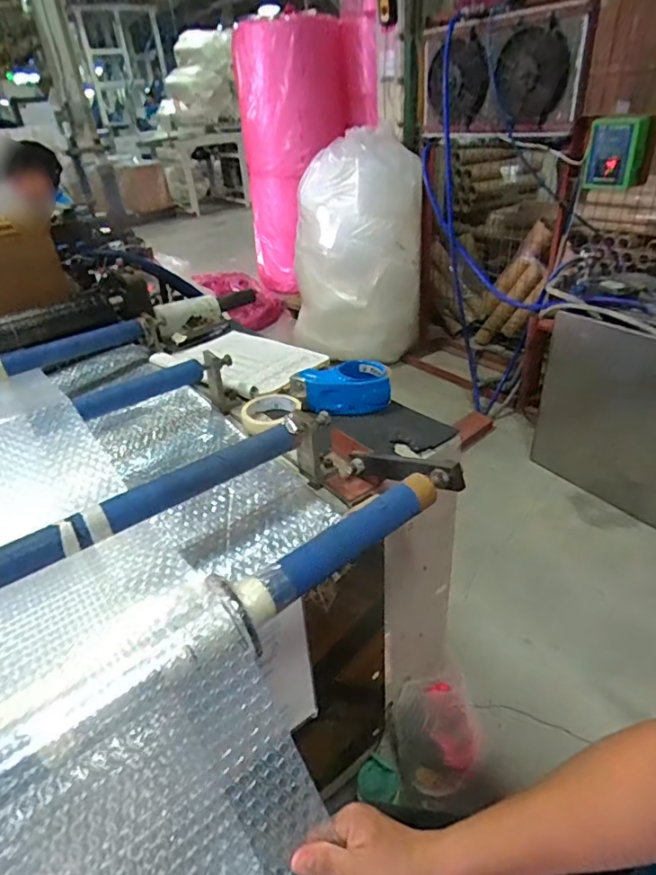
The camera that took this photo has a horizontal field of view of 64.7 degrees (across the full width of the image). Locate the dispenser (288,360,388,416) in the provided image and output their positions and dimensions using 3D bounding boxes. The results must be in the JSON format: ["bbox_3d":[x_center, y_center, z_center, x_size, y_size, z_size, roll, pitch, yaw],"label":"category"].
[{"bbox_3d":[0.021,-0.087,0.852,0.156,0.054,0.100,-2,33,3],"label":"dispenser"}]

